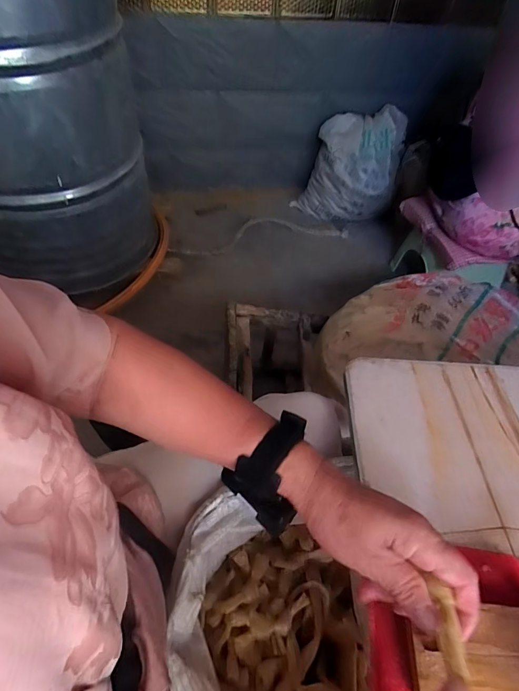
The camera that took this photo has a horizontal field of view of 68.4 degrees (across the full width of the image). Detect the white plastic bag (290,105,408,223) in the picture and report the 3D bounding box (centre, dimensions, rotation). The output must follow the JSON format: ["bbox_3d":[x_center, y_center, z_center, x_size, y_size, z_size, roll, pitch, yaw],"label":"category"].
[{"bbox_3d":[0.344,-0.676,1.468,0.348,0.348,0.274,18,51,11],"label":"white plastic bag"}]

